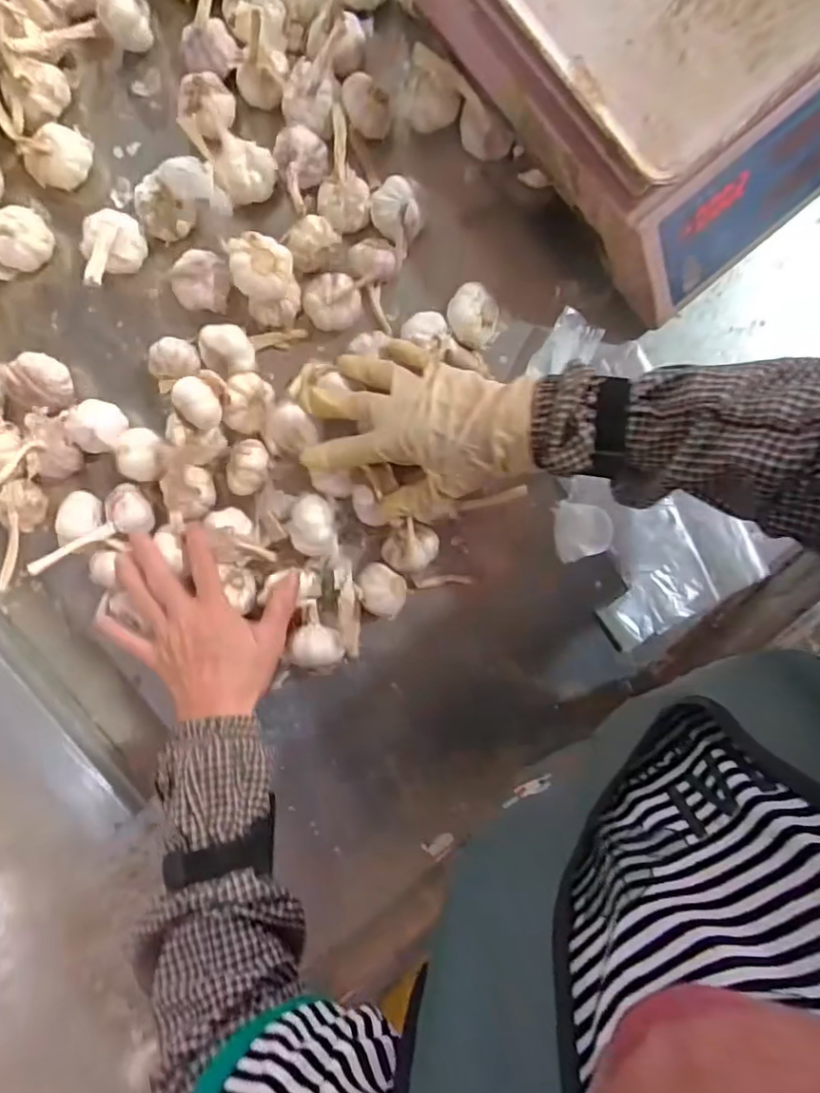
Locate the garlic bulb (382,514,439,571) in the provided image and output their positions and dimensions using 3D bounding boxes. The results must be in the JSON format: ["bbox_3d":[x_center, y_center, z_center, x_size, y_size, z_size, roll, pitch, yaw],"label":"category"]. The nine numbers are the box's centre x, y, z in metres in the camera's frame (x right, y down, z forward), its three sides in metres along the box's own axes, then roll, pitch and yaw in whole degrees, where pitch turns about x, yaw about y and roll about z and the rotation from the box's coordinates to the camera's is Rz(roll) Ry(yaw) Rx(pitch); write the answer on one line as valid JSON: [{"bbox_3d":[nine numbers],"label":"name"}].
[{"bbox_3d":[0.001,0.001,0.523,0.040,0.043,0.044,0,95,-2],"label":"garlic bulb"}]

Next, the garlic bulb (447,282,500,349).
[{"bbox_3d":[0.051,-0.189,0.510,0.047,0.039,0.044,0,95,-2],"label":"garlic bulb"}]

